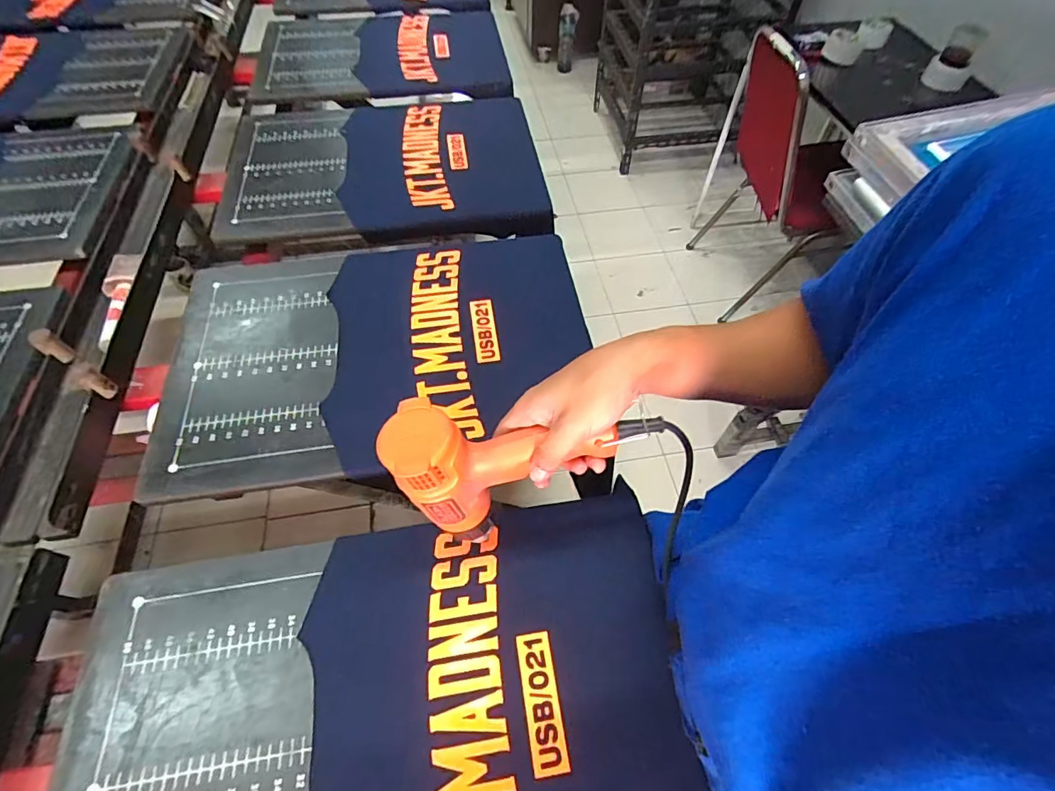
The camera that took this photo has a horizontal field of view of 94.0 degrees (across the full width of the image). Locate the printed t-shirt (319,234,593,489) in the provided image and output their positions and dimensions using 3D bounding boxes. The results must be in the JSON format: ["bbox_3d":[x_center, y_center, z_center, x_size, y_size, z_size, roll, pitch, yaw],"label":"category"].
[{"bbox_3d":[-0.100,-0.090,0.730,0.363,0.020,0.420,-7,56,-4],"label":"printed t-shirt"}]

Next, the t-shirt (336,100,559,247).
[{"bbox_3d":[-0.171,-0.481,0.995,0.372,0.067,0.408,-8,57,-4],"label":"t-shirt"}]

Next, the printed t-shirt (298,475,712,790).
[{"bbox_3d":[-0.022,0.307,0.472,0.361,0.018,0.397,-8,57,-4],"label":"printed t-shirt"}]

